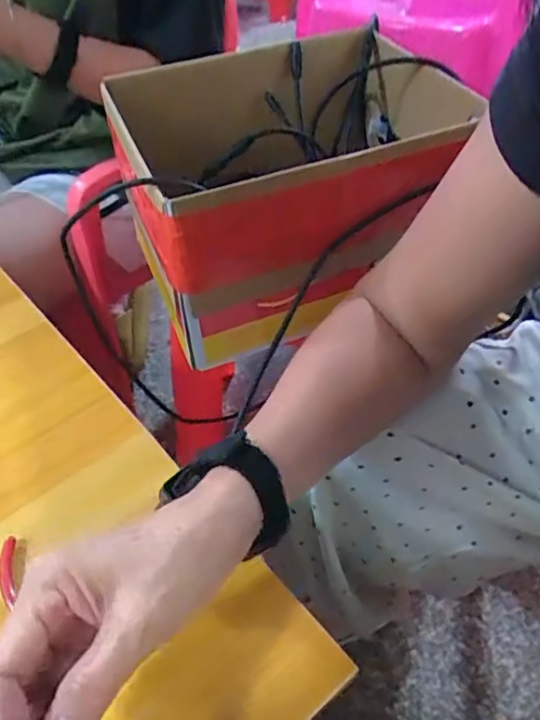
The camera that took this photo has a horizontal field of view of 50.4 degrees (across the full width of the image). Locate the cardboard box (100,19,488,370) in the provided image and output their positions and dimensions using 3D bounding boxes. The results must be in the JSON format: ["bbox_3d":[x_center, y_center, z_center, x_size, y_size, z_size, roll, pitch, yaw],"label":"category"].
[{"bbox_3d":[0.013,-0.176,0.555,0.285,0.160,0.257,-17,49,-13],"label":"cardboard box"}]

